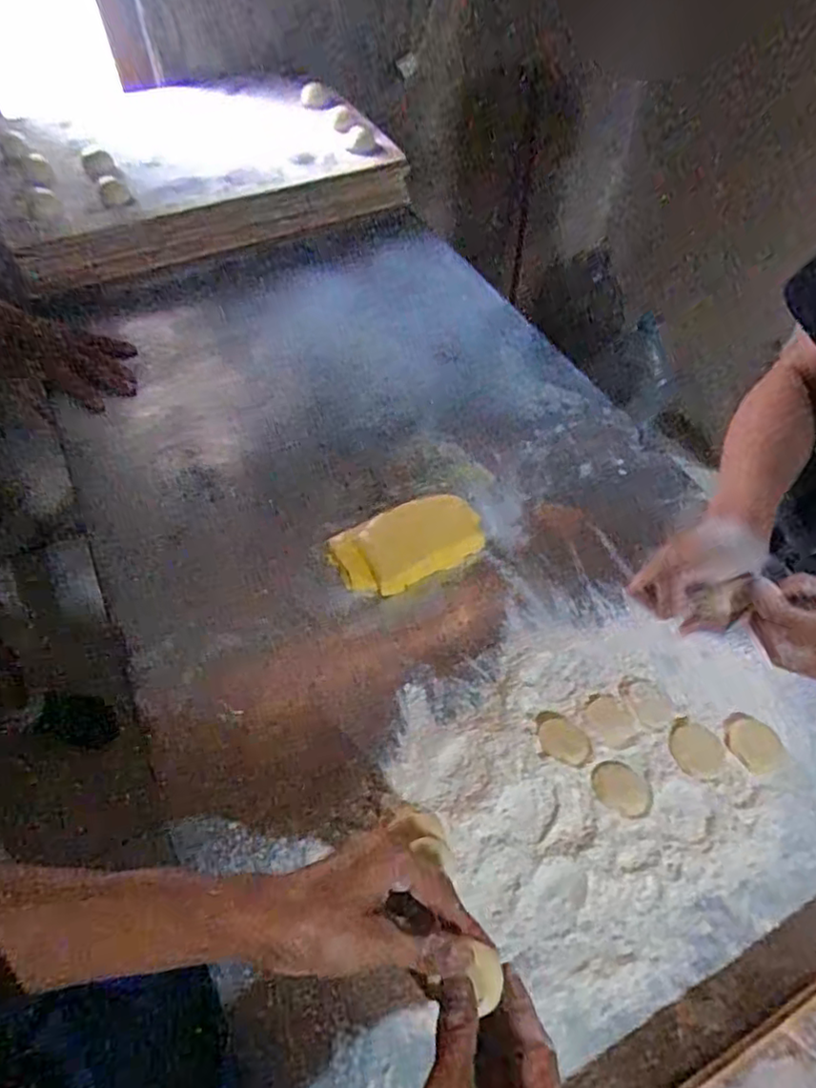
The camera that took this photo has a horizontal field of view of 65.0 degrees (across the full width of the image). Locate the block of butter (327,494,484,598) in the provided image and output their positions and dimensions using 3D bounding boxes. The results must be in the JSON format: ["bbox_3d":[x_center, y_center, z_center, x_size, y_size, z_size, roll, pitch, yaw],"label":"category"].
[{"bbox_3d":[0.002,-0.002,0.654,0.153,0.030,0.076,-22,58,-16],"label":"block of butter"}]

